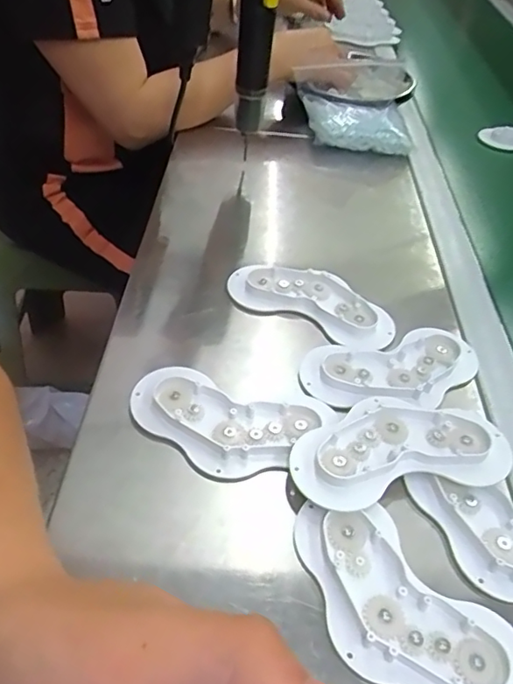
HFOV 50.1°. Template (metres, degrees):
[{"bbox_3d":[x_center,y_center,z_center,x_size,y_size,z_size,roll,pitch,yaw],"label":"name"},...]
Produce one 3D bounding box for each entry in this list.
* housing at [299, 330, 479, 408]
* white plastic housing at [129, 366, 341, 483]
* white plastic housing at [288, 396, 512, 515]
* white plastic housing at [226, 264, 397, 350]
[{"bbox_3d":[0.108,0.019,0.437,0.143,0.015,0.067,-7,46,-12],"label":"housing"},{"bbox_3d":[-0.023,0.059,0.387,0.138,0.020,0.071,13,46,8],"label":"white plastic housing"},{"bbox_3d":[0.094,0.071,0.373,0.144,0.024,0.078,-6,46,-11],"label":"white plastic housing"},{"bbox_3d":[0.049,-0.038,0.491,0.150,0.018,0.068,25,49,19],"label":"white plastic housing"}]

